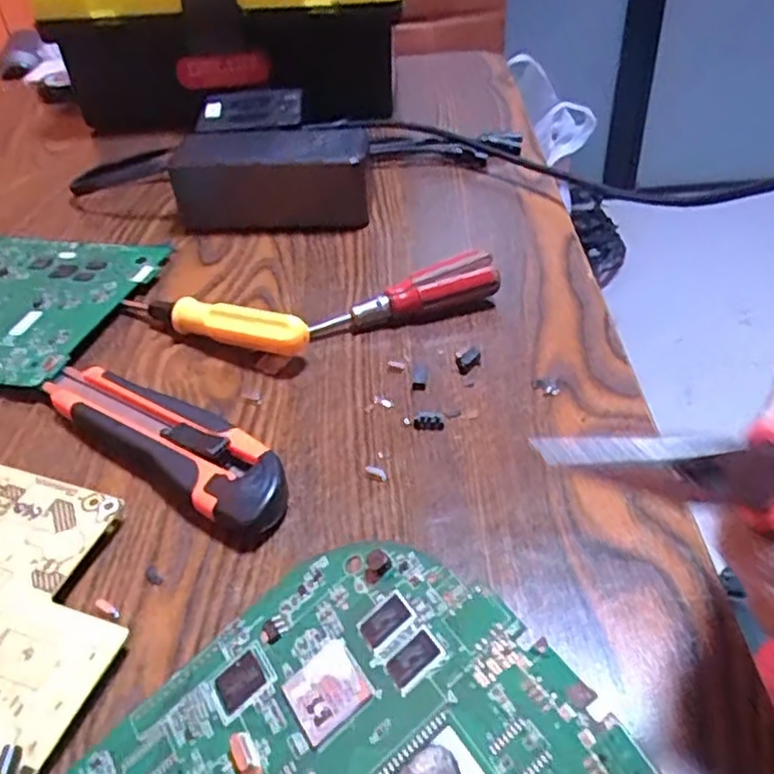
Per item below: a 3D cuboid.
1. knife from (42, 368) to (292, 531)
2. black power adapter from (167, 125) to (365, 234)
[{"bbox_3d":[-0.104,0.021,0.332,0.151,0.019,0.036,27,48,30],"label":"knife"},{"bbox_3d":[-0.079,-0.145,0.509,0.133,0.058,0.073,2,40,5],"label":"black power adapter"}]

